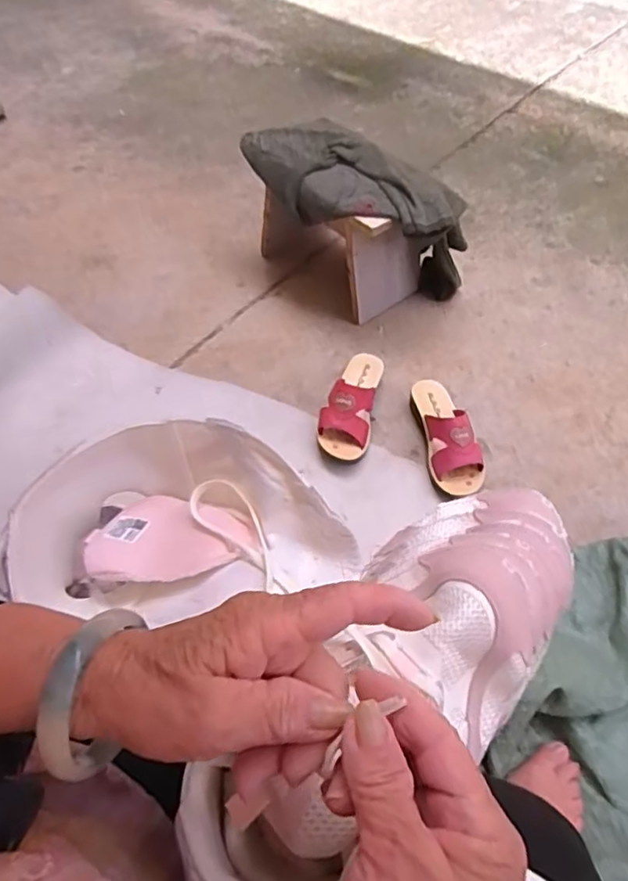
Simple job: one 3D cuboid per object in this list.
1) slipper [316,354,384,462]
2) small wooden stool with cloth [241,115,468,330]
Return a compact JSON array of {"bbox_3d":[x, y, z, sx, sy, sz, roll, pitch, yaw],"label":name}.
[{"bbox_3d":[0.069,-0.071,1.032,0.084,0.081,0.222,14,59,11],"label":"slipper"},{"bbox_3d":[0.069,-0.403,1.156,0.410,0.266,0.204,28,62,18],"label":"small wooden stool with cloth"}]

